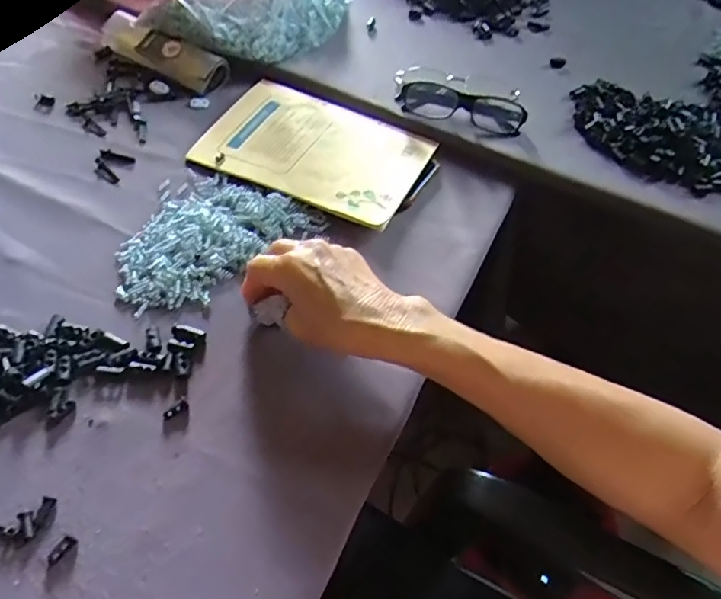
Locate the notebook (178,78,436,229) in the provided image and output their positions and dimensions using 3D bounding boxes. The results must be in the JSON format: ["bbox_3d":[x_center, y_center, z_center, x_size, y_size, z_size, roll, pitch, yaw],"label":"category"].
[{"bbox_3d":[-0.046,-0.152,0.524,0.212,0.011,0.146,24,54,13],"label":"notebook"}]

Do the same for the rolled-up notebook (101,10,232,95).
[{"bbox_3d":[-0.227,-0.280,0.598,0.162,0.030,0.047,27,55,16],"label":"rolled-up notebook"}]

